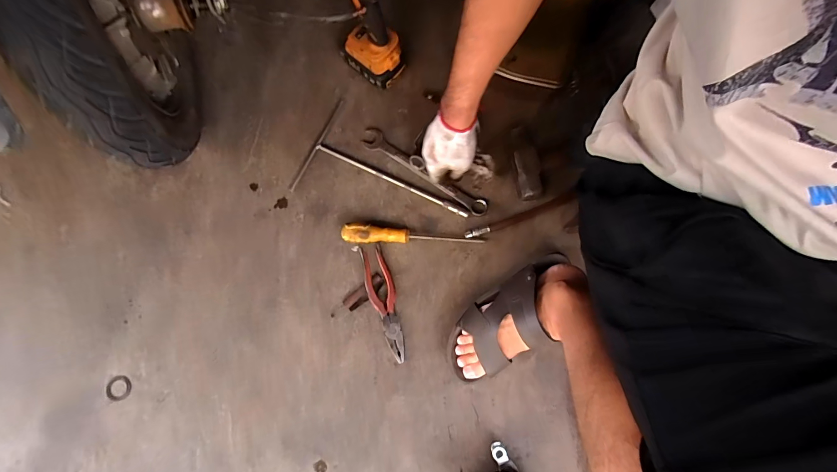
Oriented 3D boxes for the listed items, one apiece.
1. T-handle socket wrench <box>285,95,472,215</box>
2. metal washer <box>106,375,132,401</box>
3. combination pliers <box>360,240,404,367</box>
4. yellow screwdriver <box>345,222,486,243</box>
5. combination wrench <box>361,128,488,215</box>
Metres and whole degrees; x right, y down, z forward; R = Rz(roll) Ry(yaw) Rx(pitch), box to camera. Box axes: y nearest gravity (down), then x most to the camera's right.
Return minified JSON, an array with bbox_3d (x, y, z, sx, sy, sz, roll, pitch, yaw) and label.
[{"bbox_3d":[-0.053,-0.107,0.637,0.306,0.012,0.183,25,80,4],"label":"T-handle socket wrench"},{"bbox_3d":[-0.481,0.243,0.566,0.035,0.005,0.037,2,80,0],"label":"metal washer"},{"bbox_3d":[-0.058,0.110,0.591,0.042,0.028,0.193,-13,80,-3],"label":"combination pliers"},{"bbox_3d":[-0.009,-0.001,0.609,0.240,0.027,0.032,2,80,0],"label":"yellow screwdriver"},{"bbox_3d":[0.010,-0.119,0.645,0.264,0.018,0.037,34,81,6],"label":"combination wrench"}]

